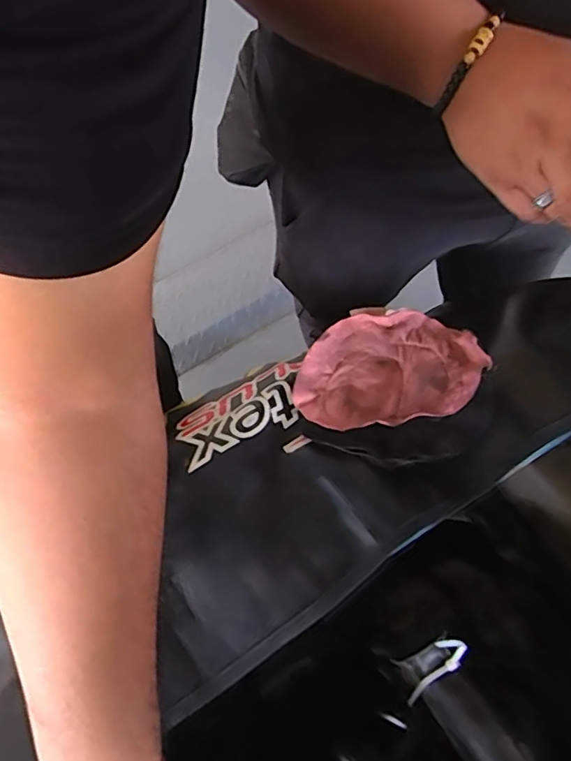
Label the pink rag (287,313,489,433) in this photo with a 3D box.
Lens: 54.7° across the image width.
[{"bbox_3d":[0.091,-0.016,0.515,0.172,0.036,0.123,-9,65,-3],"label":"pink rag"}]

